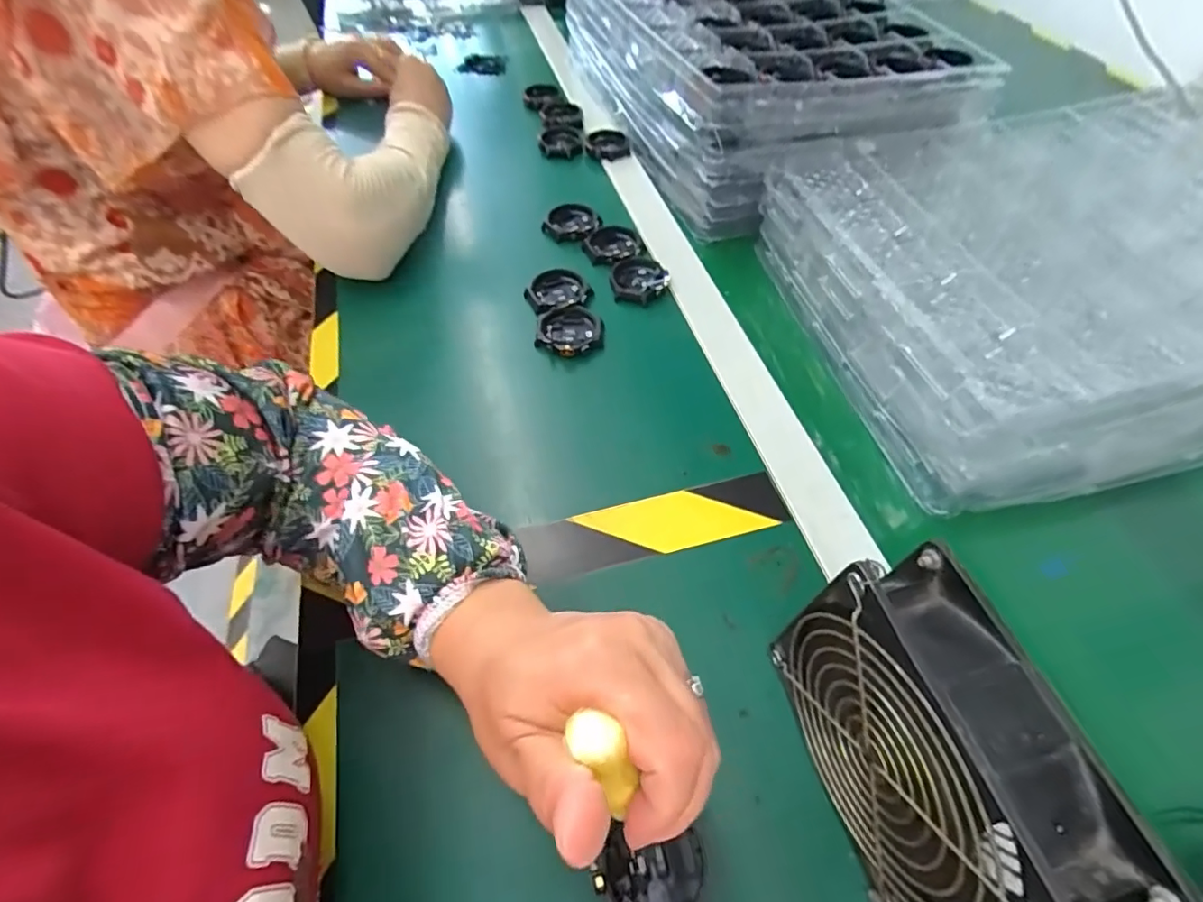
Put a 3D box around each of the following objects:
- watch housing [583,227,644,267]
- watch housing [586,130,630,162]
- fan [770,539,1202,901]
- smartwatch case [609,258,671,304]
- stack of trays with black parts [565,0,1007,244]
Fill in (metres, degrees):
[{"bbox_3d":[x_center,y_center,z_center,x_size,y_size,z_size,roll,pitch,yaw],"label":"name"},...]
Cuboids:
[{"bbox_3d":[0.010,-0.192,0.495,0.052,0.007,0.052,-2,54,-2],"label":"watch housing"},{"bbox_3d":[0.006,-0.355,0.612,0.049,0.012,0.042,-6,54,-4],"label":"watch housing"},{"bbox_3d":[0.125,0.117,0.215,0.048,0.119,0.122,-12,55,-9],"label":"fan"},{"bbox_3d":[0.032,-0.152,0.471,0.049,0.010,0.049,-14,55,-10],"label":"smartwatch case"},{"bbox_3d":[0.167,-0.464,0.631,0.321,0.116,0.485,-14,55,-10],"label":"stack of trays with black parts"}]

